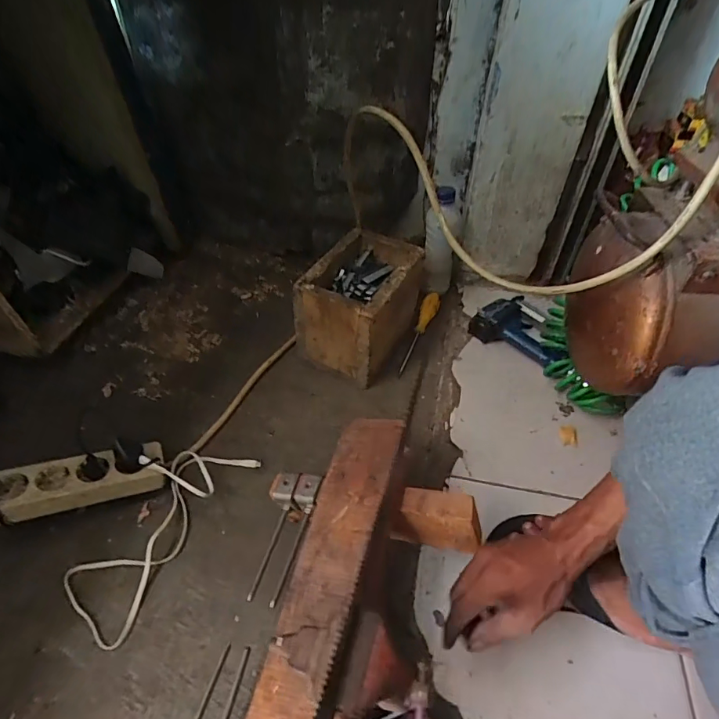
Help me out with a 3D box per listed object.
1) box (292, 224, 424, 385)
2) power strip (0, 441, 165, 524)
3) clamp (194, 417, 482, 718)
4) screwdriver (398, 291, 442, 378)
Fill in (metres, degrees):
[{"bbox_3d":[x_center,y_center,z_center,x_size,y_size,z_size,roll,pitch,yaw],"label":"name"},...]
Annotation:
[{"bbox_3d":[0.003,-0.088,0.768,0.134,0.169,0.199,23,51,20],"label":"box"},{"bbox_3d":[-0.363,0.154,0.591,0.199,0.047,0.072,-6,47,-20],"label":"power strip"},{"bbox_3d":[-0.020,0.265,0.458,0.243,0.143,0.401,11,46,12],"label":"clamp"},{"bbox_3d":[0.111,-0.058,0.842,0.028,0.025,0.200,17,50,16],"label":"screwdriver"}]

